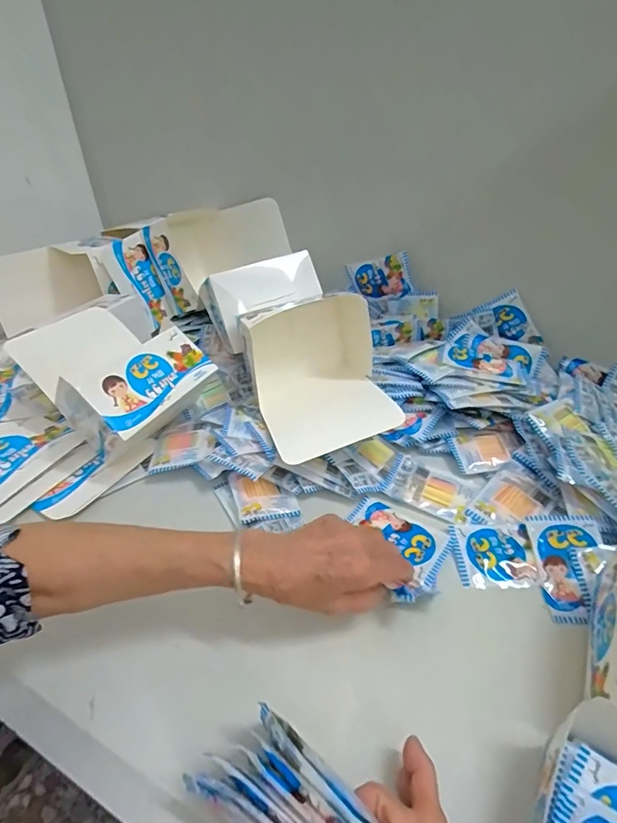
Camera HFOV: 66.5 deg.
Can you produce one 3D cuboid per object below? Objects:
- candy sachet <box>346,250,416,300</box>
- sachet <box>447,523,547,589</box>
[{"bbox_3d":[0.106,-0.198,0.701,0.106,0.061,0.025,-2,39,41],"label":"candy sachet"},{"bbox_3d":[0.180,0.139,0.457,0.077,0.009,0.067,0,39,0],"label":"sachet"}]

